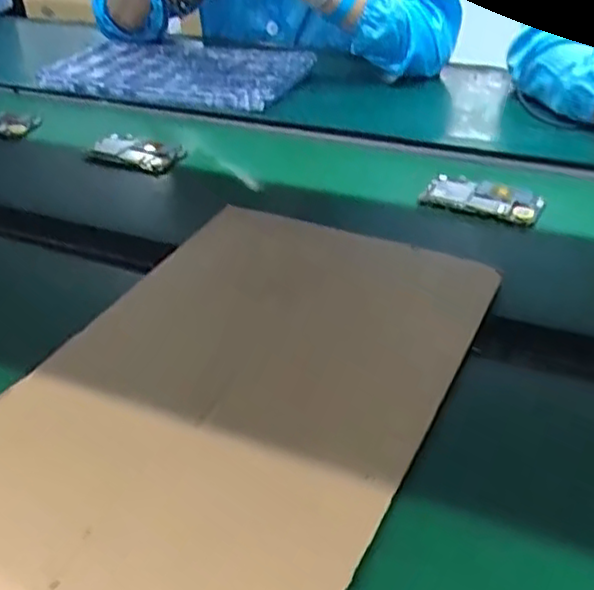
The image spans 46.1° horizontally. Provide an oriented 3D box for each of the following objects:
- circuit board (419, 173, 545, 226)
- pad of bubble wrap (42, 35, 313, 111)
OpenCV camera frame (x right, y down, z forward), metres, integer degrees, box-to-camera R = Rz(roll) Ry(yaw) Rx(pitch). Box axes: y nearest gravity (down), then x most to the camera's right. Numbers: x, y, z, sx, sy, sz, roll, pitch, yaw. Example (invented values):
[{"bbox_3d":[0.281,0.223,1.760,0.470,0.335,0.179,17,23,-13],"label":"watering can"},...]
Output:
[{"bbox_3d":[0.200,-0.106,0.746,0.120,0.011,0.065,15,40,22],"label":"circuit board"},{"bbox_3d":[-0.168,-0.330,1.006,0.347,0.042,0.212,7,37,13],"label":"pad of bubble wrap"}]

